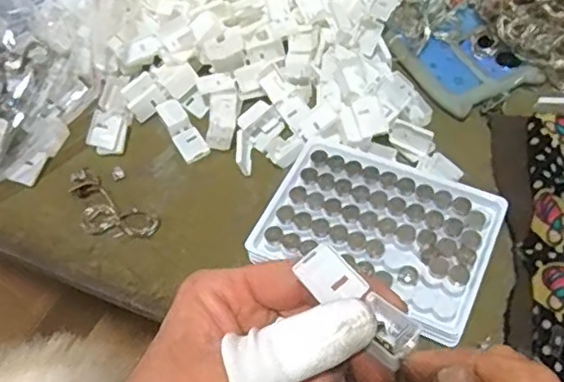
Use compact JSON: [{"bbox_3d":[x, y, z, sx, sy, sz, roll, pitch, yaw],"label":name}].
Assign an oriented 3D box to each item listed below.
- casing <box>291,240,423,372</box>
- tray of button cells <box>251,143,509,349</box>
[{"bbox_3d":[0.030,0.045,0.239,0.019,0.013,0.057,-32,48,-20],"label":"casing"},{"bbox_3d":[0.057,0.022,0.356,0.131,0.017,0.093,21,60,20],"label":"tray of button cells"}]

